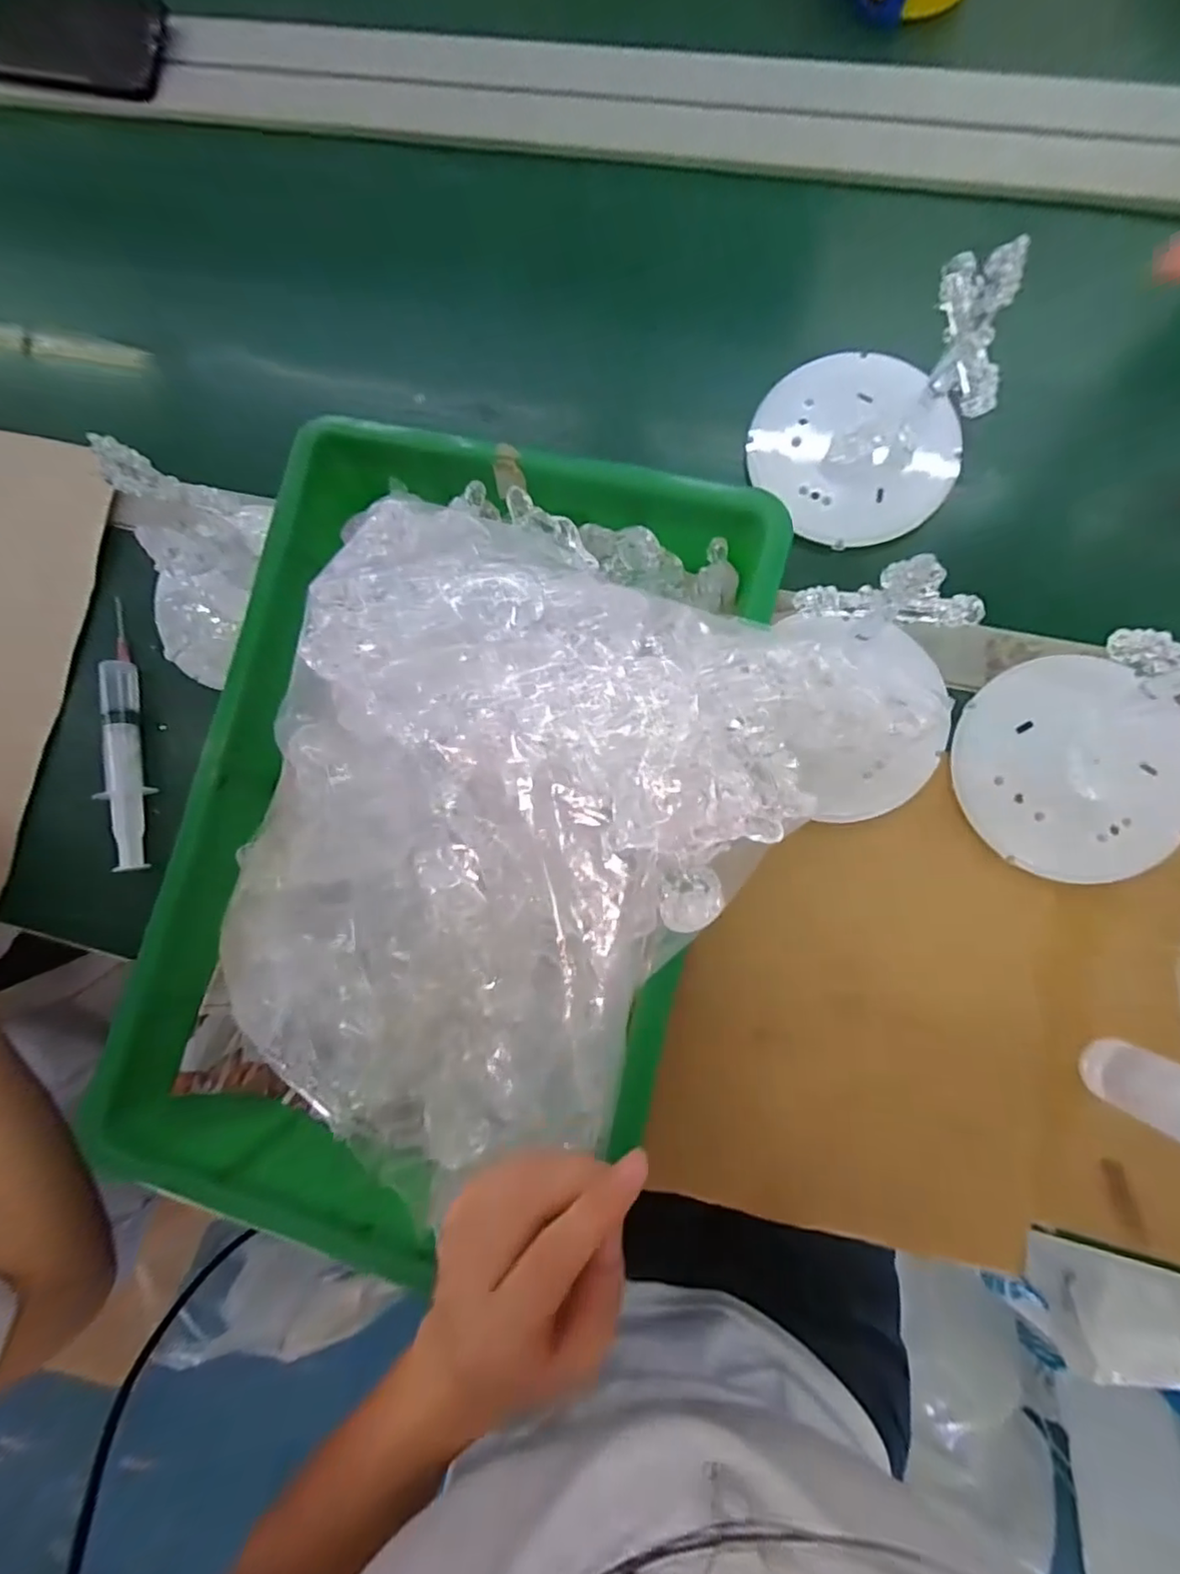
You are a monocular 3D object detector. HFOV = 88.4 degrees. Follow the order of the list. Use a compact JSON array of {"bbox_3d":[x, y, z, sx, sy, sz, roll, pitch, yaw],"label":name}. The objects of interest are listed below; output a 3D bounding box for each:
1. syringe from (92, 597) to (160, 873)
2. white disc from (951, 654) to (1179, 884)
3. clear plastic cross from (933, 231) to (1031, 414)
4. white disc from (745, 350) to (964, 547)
[{"bbox_3d":[-0.313,-0.035,0.407,0.020,0.025,0.179,-5,83,7],"label":"syringe"},{"bbox_3d":[0.279,-0.011,0.349,0.123,0.012,0.124,-1,84,7],"label":"white disc"},{"bbox_3d":[0.193,-0.233,0.303,0.012,0.065,0.082,-4,84,7],"label":"clear plastic cross"},{"bbox_3d":[0.168,-0.221,0.391,0.117,0.015,0.129,-21,82,5],"label":"white disc"}]

